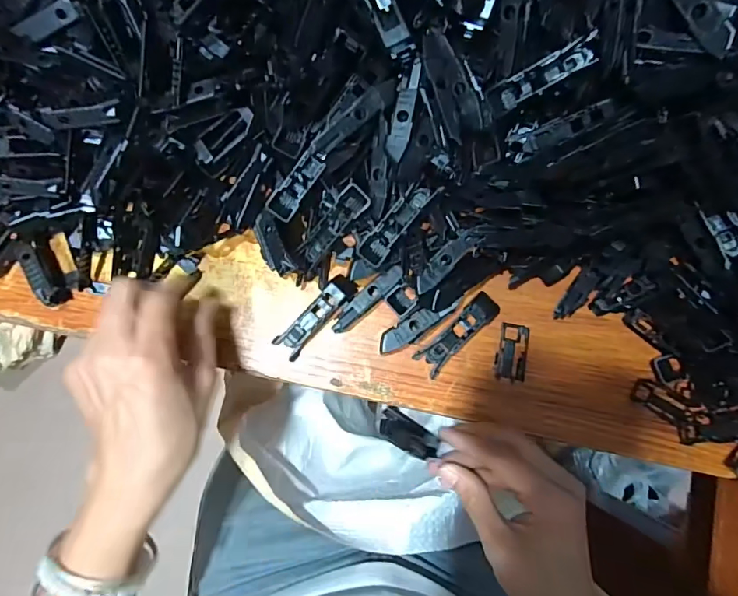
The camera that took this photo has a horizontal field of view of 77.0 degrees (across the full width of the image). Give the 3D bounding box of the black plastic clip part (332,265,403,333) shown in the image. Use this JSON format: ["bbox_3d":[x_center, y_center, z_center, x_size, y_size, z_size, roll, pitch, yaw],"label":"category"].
[{"bbox_3d":[-0.002,0.001,0.325,0.061,0.014,0.015,-41,85,-6],"label":"black plastic clip part"}]

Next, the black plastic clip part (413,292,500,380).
[{"bbox_3d":[0.063,0.025,0.328,0.069,0.009,0.021,-42,85,-6],"label":"black plastic clip part"}]

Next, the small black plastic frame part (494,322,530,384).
[{"bbox_3d":[0.101,0.038,0.326,0.020,0.010,0.039,14,82,1],"label":"small black plastic frame part"}]

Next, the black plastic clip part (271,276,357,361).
[{"bbox_3d":[-0.036,0.012,0.324,0.067,0.008,0.019,-45,85,-7],"label":"black plastic clip part"}]

